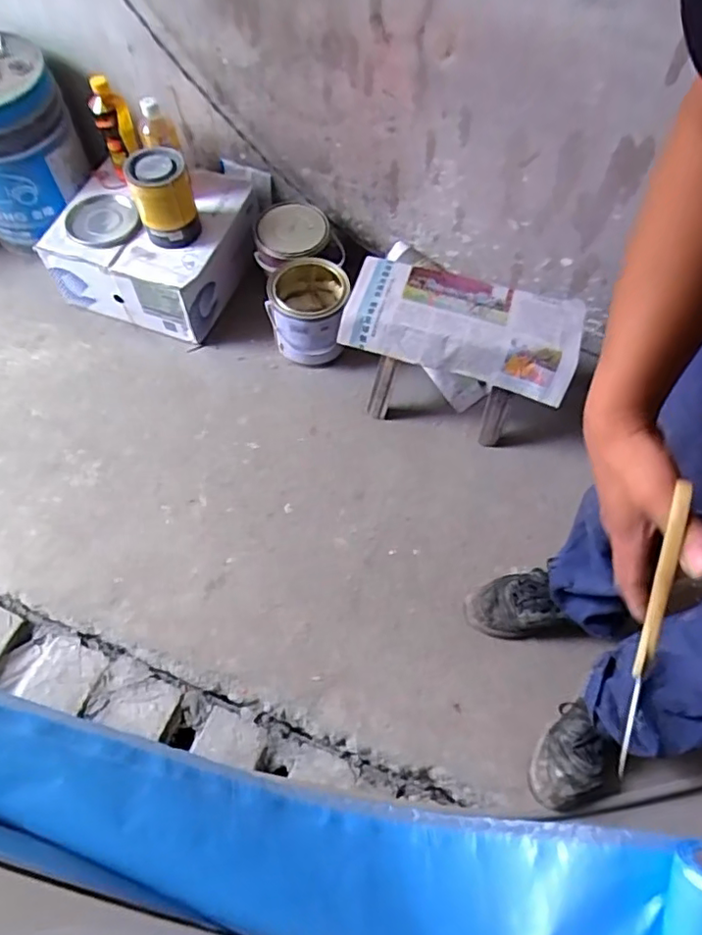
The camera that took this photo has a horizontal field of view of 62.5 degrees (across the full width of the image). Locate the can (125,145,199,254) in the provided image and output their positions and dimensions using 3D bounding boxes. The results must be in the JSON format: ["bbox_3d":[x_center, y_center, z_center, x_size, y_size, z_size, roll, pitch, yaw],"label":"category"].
[{"bbox_3d":[-0.326,-0.465,1.021,0.101,0.149,0.106,1,61,-2],"label":"can"}]

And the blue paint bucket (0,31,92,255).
[{"bbox_3d":[-0.668,-0.638,1.145,0.247,0.305,0.253,-21,65,-12],"label":"blue paint bucket"}]

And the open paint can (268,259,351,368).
[{"bbox_3d":[-0.086,-0.302,1.141,0.144,0.155,0.136,1,61,-2],"label":"open paint can"}]

